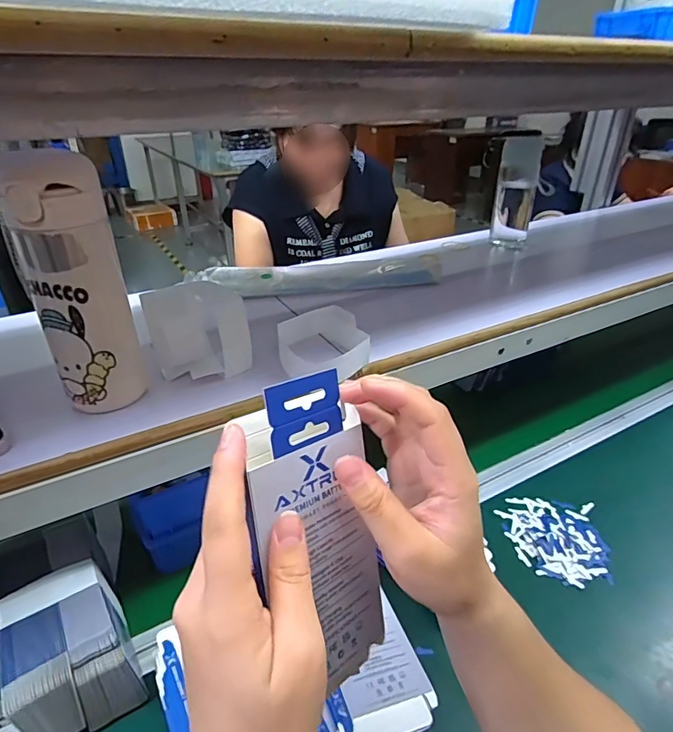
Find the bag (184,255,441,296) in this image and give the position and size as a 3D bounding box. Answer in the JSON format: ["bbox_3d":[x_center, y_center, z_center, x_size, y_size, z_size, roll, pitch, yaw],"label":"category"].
[{"bbox_3d":[-0.025,-0.120,0.635,0.325,0.029,0.078,-7,31,-11],"label":"bag"}]

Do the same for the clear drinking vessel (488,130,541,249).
[{"bbox_3d":[0.286,-0.277,0.757,0.061,0.171,0.055,11,32,17],"label":"clear drinking vessel"}]

